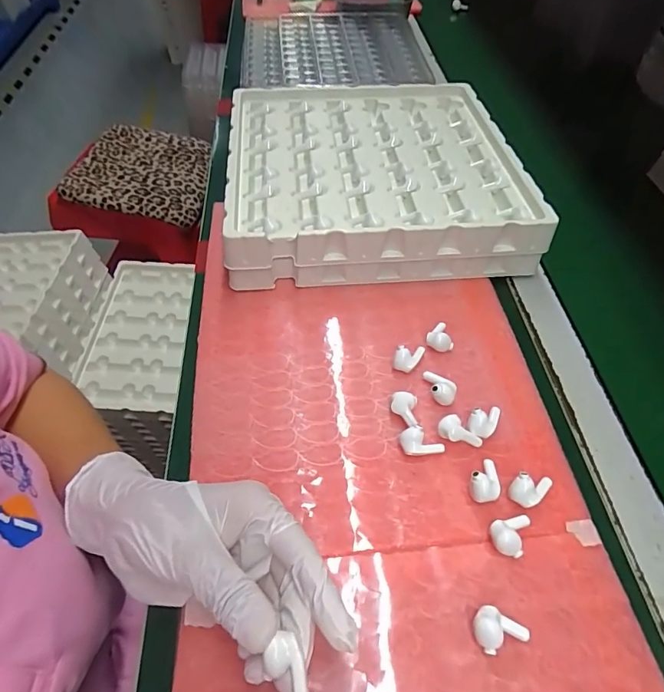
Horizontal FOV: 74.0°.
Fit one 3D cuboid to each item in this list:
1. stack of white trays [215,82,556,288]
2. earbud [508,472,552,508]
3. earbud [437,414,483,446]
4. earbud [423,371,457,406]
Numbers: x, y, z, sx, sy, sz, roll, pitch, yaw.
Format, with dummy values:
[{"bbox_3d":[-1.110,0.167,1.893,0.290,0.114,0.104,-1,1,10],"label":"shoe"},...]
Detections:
[{"bbox_3d":[0.039,-0.183,0.468,0.279,0.060,0.280,-3,53,-4],"label":"stack of white trays"},{"bbox_3d":[0.130,0.092,0.288,0.028,0.016,0.019,-34,61,-24],"label":"earbud"},{"bbox_3d":[0.089,0.062,0.309,0.030,0.014,0.017,37,60,23],"label":"earbud"},{"bbox_3d":[0.080,0.030,0.331,0.029,0.016,0.019,31,58,20],"label":"earbud"}]

